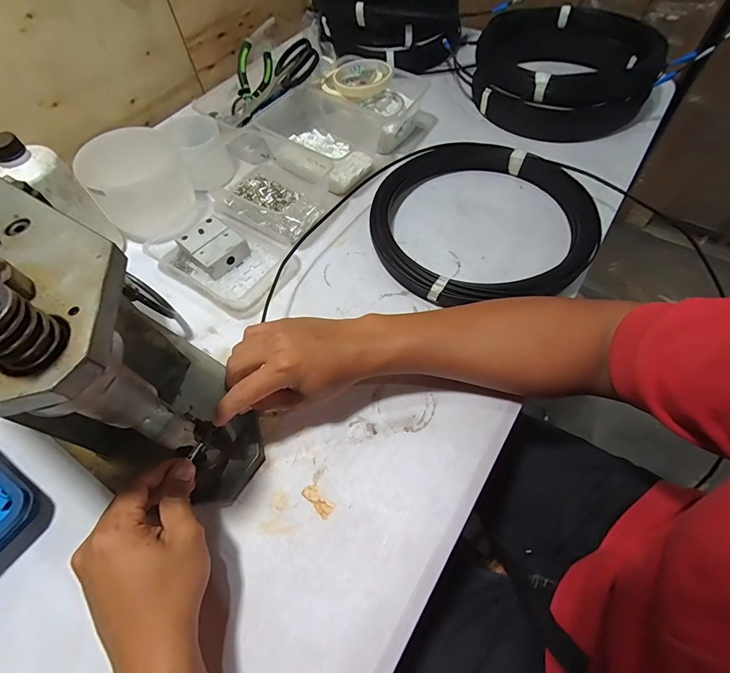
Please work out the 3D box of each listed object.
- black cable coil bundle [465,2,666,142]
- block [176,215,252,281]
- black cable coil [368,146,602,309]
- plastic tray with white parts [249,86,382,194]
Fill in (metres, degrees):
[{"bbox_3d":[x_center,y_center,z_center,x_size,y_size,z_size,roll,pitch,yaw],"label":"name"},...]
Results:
[{"bbox_3d":[0.339,-0.451,0.636,0.285,0.096,0.270,27,64,18],"label":"black cable coil bundle"},{"bbox_3d":[-0.199,-0.119,0.494,0.068,0.031,0.061,37,67,22],"label":"block"},{"bbox_3d":[0.146,-0.160,0.495,0.275,0.047,0.279,-1,59,2],"label":"black cable coil"},{"bbox_3d":[-0.076,-0.312,0.583,0.193,0.068,0.145,32,65,20],"label":"plastic tray with white parts"}]

